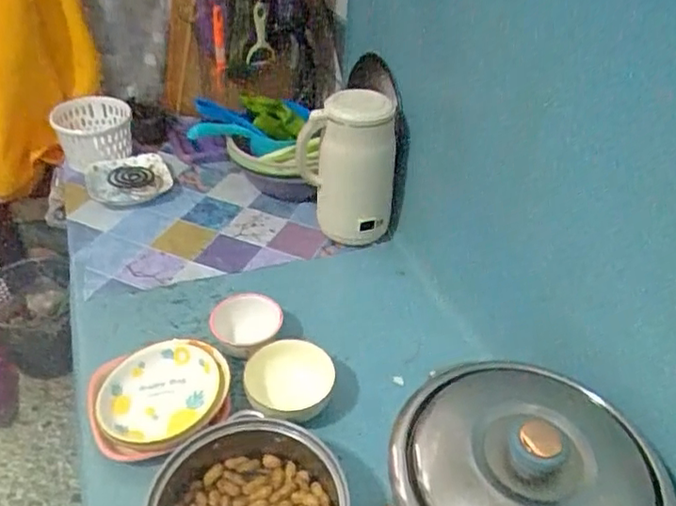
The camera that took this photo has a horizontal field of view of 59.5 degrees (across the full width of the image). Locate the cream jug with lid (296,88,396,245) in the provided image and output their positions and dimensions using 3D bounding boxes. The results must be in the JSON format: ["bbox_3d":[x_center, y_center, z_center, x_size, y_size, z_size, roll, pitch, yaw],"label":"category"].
[{"bbox_3d":[0.015,-0.155,1.153,0.186,0.303,0.164,1,38,-4],"label":"cream jug with lid"}]

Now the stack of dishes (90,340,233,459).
[{"bbox_3d":[-0.266,0.207,0.874,0.203,0.037,0.192,-3,38,-9],"label":"stack of dishes"}]

